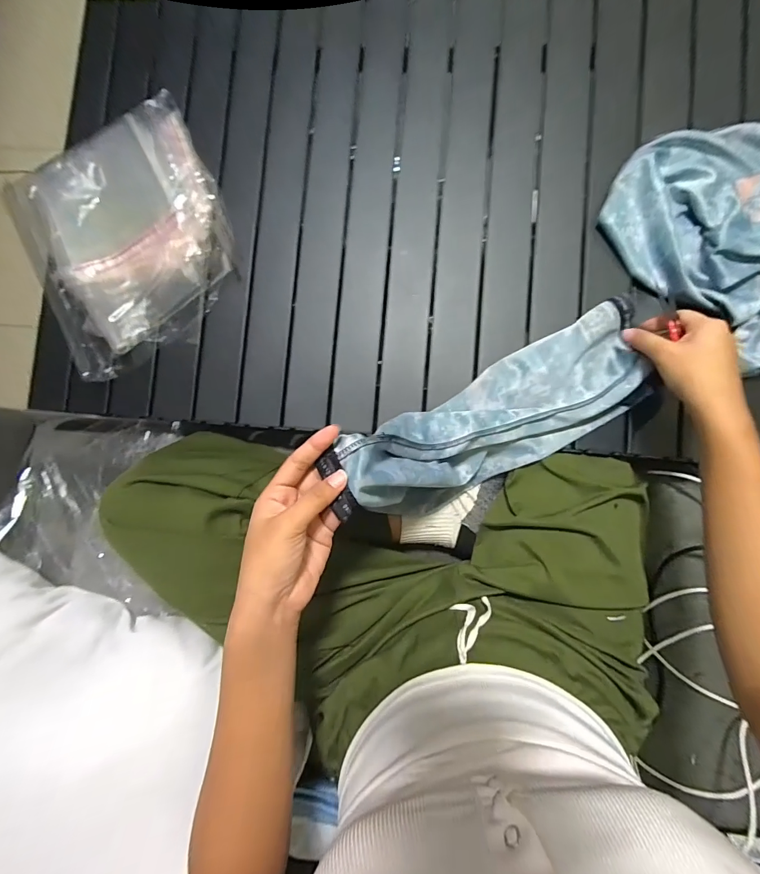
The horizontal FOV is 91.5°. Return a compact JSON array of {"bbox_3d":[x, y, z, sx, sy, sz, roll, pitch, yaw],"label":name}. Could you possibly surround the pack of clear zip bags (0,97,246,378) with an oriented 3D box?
[{"bbox_3d":[-0.327,-0.259,0.483,0.251,0.029,0.303,-23,84,3],"label":"pack of clear zip bags"}]

